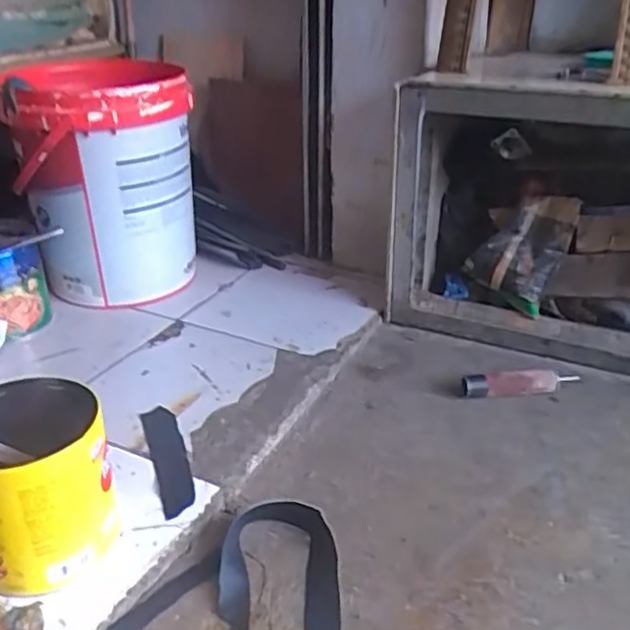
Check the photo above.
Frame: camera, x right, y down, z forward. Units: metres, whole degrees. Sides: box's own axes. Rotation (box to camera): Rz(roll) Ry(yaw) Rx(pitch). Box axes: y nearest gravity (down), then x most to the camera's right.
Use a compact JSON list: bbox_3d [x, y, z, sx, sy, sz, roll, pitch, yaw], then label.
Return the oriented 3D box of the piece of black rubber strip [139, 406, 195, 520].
[{"bbox_3d":[-0.180,0.176,0.818,0.043,0.010,0.198,-12,30,-19],"label":"piece of black rubber strip"}]

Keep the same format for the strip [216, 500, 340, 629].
[{"bbox_3d":[-0.036,0.260,0.649,0.118,0.025,0.193,-2,28,-1],"label":"strip"}]

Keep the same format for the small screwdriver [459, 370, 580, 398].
[{"bbox_3d":[0.296,0.101,0.956,0.165,0.035,0.031,-4,28,-4],"label":"small screwdriver"}]

